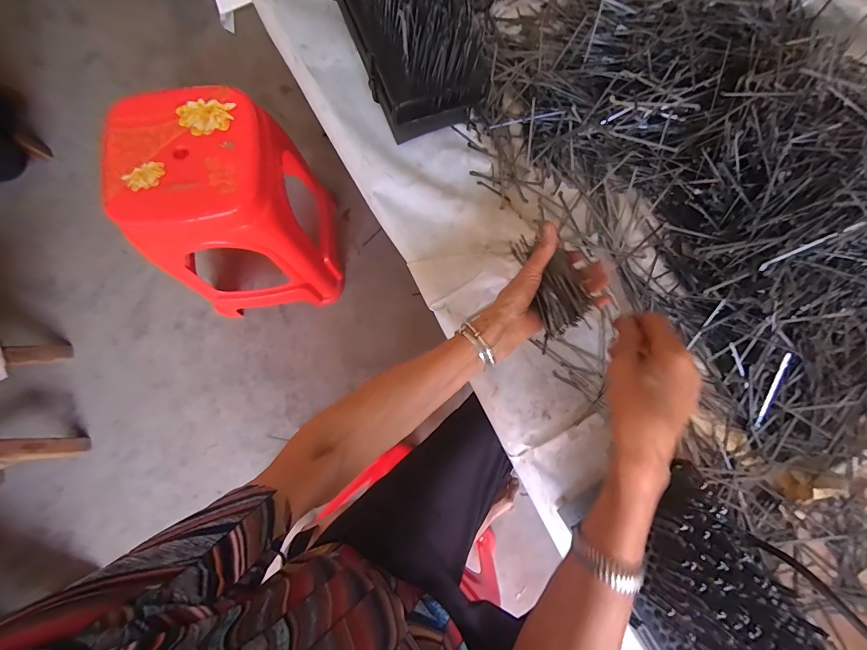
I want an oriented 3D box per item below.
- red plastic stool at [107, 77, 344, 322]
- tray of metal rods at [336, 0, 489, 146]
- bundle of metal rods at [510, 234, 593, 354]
[{"bbox_3d":[-0.448,-0.253,0.905,0.319,0.476,0.324,-5,78,-2],"label":"red plastic stool"},{"bbox_3d":[-0.097,-0.547,0.558,0.160,0.126,0.532,-26,81,-4],"label":"tray of metal rods"},{"bbox_3d":[0.143,-0.050,0.444,0.068,0.026,0.150,-10,60,-2],"label":"bundle of metal rods"}]

